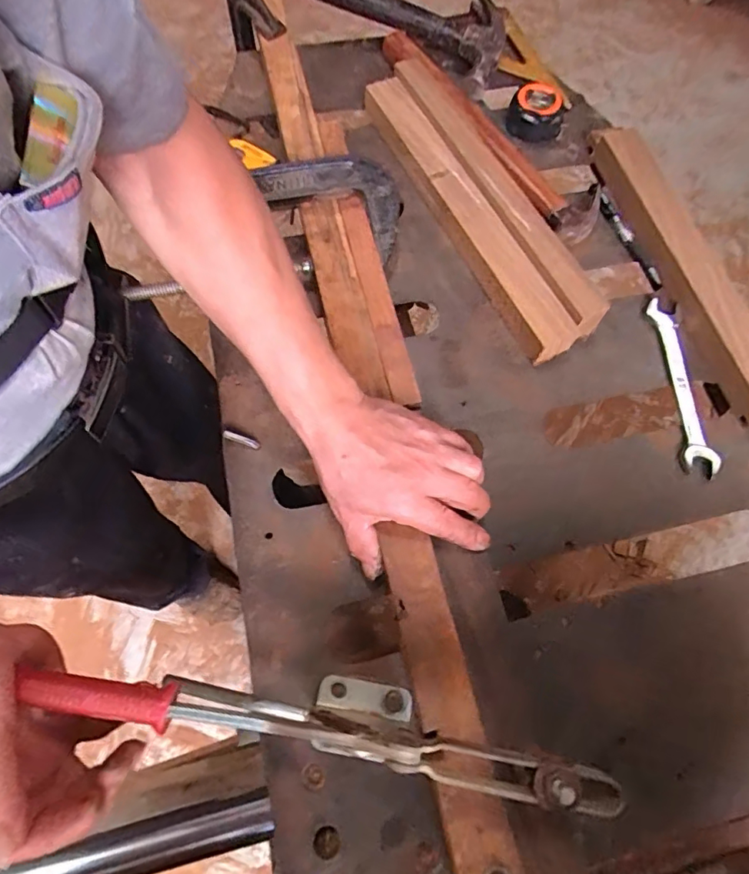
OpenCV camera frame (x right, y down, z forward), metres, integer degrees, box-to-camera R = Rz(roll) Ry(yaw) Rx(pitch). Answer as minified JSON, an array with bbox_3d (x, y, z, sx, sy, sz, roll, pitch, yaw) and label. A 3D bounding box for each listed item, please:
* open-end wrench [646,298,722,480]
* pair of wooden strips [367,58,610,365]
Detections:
[{"bbox_3d":[0.292,-0.051,0.477,0.031,0.010,0.175,0,69,-1],"label":"open-end wrench"},{"bbox_3d":[0.106,-0.267,0.547,0.099,0.043,0.410,-25,71,-10],"label":"pair of wooden strips"}]

